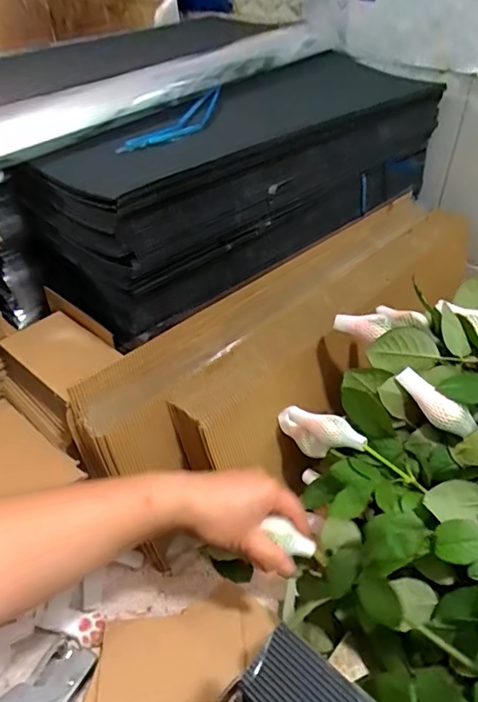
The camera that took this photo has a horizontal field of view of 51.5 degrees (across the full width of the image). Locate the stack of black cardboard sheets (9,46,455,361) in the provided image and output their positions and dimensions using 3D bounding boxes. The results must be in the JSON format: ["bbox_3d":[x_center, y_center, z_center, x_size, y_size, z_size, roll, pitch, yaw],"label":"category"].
[{"bbox_3d":[0.026,-0.254,0.673,0.244,0.156,0.601,33,53,30],"label":"stack of black cardboard sheets"}]

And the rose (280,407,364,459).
[{"bbox_3d":[0.080,0.083,0.515,0.033,0.044,0.104,-38,26,-32],"label":"rose"}]

